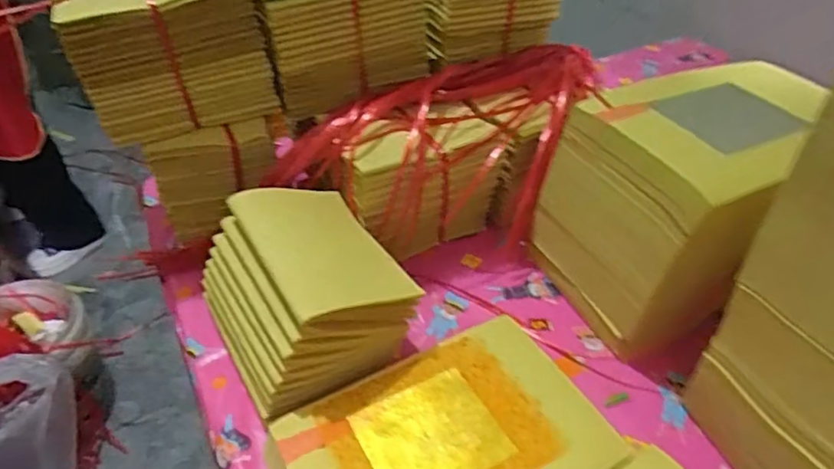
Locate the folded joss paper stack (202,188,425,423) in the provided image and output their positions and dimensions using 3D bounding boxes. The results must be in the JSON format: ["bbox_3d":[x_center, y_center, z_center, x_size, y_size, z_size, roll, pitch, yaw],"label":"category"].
[{"bbox_3d":[-0.101,0.043,0.505,0.144,0.094,0.171,-24,47,-25],"label":"folded joss paper stack"}]

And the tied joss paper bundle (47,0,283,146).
[{"bbox_3d":[-0.244,-0.186,0.564,0.166,0.132,0.115,-20,46,-22],"label":"tied joss paper bundle"}]

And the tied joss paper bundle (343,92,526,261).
[{"bbox_3d":[0.025,-0.061,0.617,0.212,0.129,0.083,-24,47,-26],"label":"tied joss paper bundle"}]

